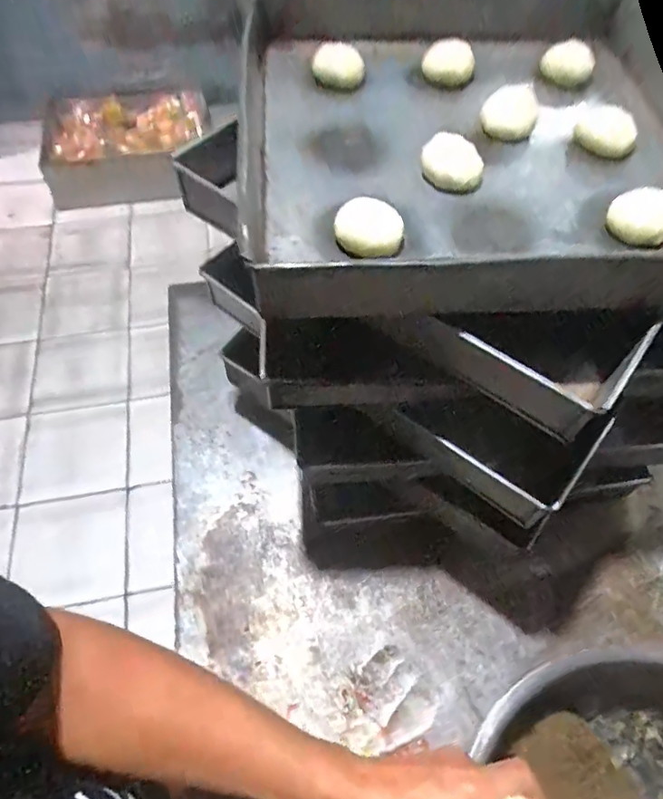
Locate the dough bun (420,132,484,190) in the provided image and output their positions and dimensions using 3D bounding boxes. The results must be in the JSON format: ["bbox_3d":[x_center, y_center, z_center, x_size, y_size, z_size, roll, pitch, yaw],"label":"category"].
[{"bbox_3d":[0.113,-0.221,0.495,0.057,0.031,0.055,15,59,8],"label":"dough bun"}]

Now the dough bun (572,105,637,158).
[{"bbox_3d":[0.278,-0.271,0.526,0.057,0.024,0.057,0,58,-1],"label":"dough bun"}]

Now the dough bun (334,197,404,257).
[{"bbox_3d":[0.032,-0.146,0.444,0.055,0.022,0.055,9,58,5],"label":"dough bun"}]

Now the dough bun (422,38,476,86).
[{"bbox_3d":[0.129,-0.372,0.570,0.054,0.026,0.054,11,58,6],"label":"dough bun"}]

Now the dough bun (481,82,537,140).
[{"bbox_3d":[0.186,-0.299,0.538,0.054,0.031,0.054,19,59,11],"label":"dough bun"}]

